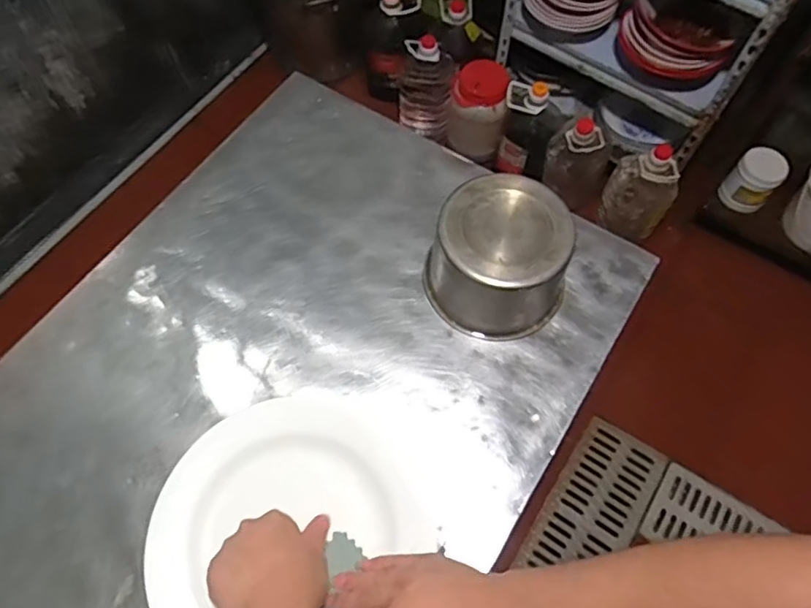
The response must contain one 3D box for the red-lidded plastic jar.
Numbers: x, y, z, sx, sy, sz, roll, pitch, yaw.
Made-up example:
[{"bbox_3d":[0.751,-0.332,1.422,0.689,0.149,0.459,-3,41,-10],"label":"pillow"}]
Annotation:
[{"bbox_3d":[0.213,-0.563,1.707,0.155,0.265,0.142,0,64,0],"label":"red-lidded plastic jar"}]

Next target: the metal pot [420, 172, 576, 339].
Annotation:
[{"bbox_3d":[0.109,-0.050,0.684,0.149,0.125,0.149,0,64,0],"label":"metal pot"}]

